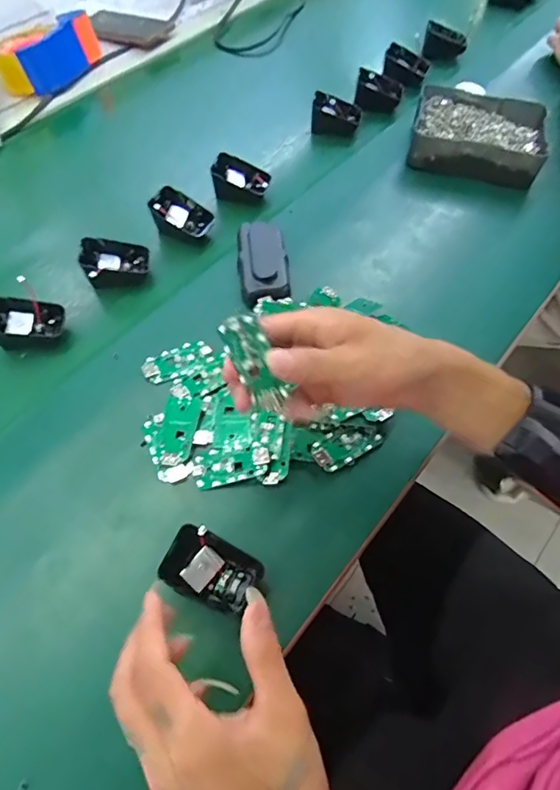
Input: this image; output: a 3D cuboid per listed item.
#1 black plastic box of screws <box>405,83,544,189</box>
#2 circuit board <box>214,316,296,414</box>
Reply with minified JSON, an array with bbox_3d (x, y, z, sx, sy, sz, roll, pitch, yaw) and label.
[{"bbox_3d":[0.251,-0.326,0.617,0.160,0.049,0.122,13,59,8],"label":"black plastic box of screws"},{"bbox_3d":[-0.016,-0.019,0.308,0.030,0.065,0.006,-16,17,33],"label":"circuit board"}]

